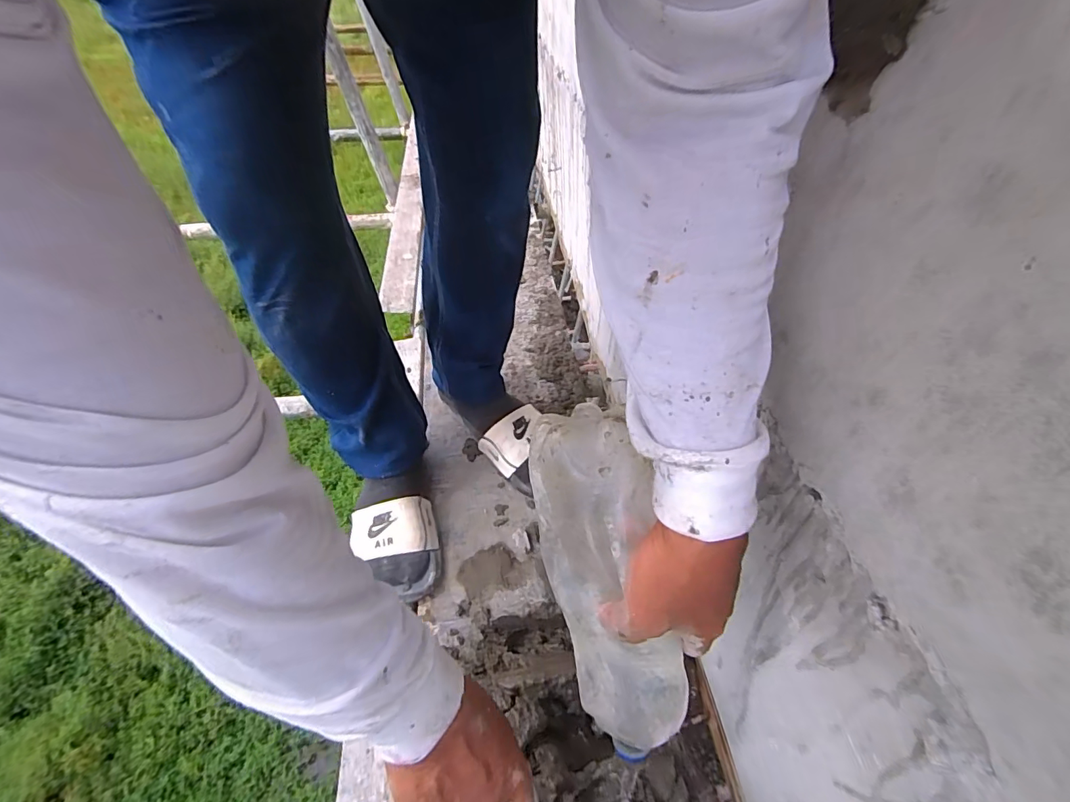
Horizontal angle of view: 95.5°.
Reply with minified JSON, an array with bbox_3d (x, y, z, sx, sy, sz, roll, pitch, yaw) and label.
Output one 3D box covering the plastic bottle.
[{"bbox_3d":[0.052,0.132,0.360,0.071,0.257,0.074,-11,14,3],"label":"plastic bottle"}]

